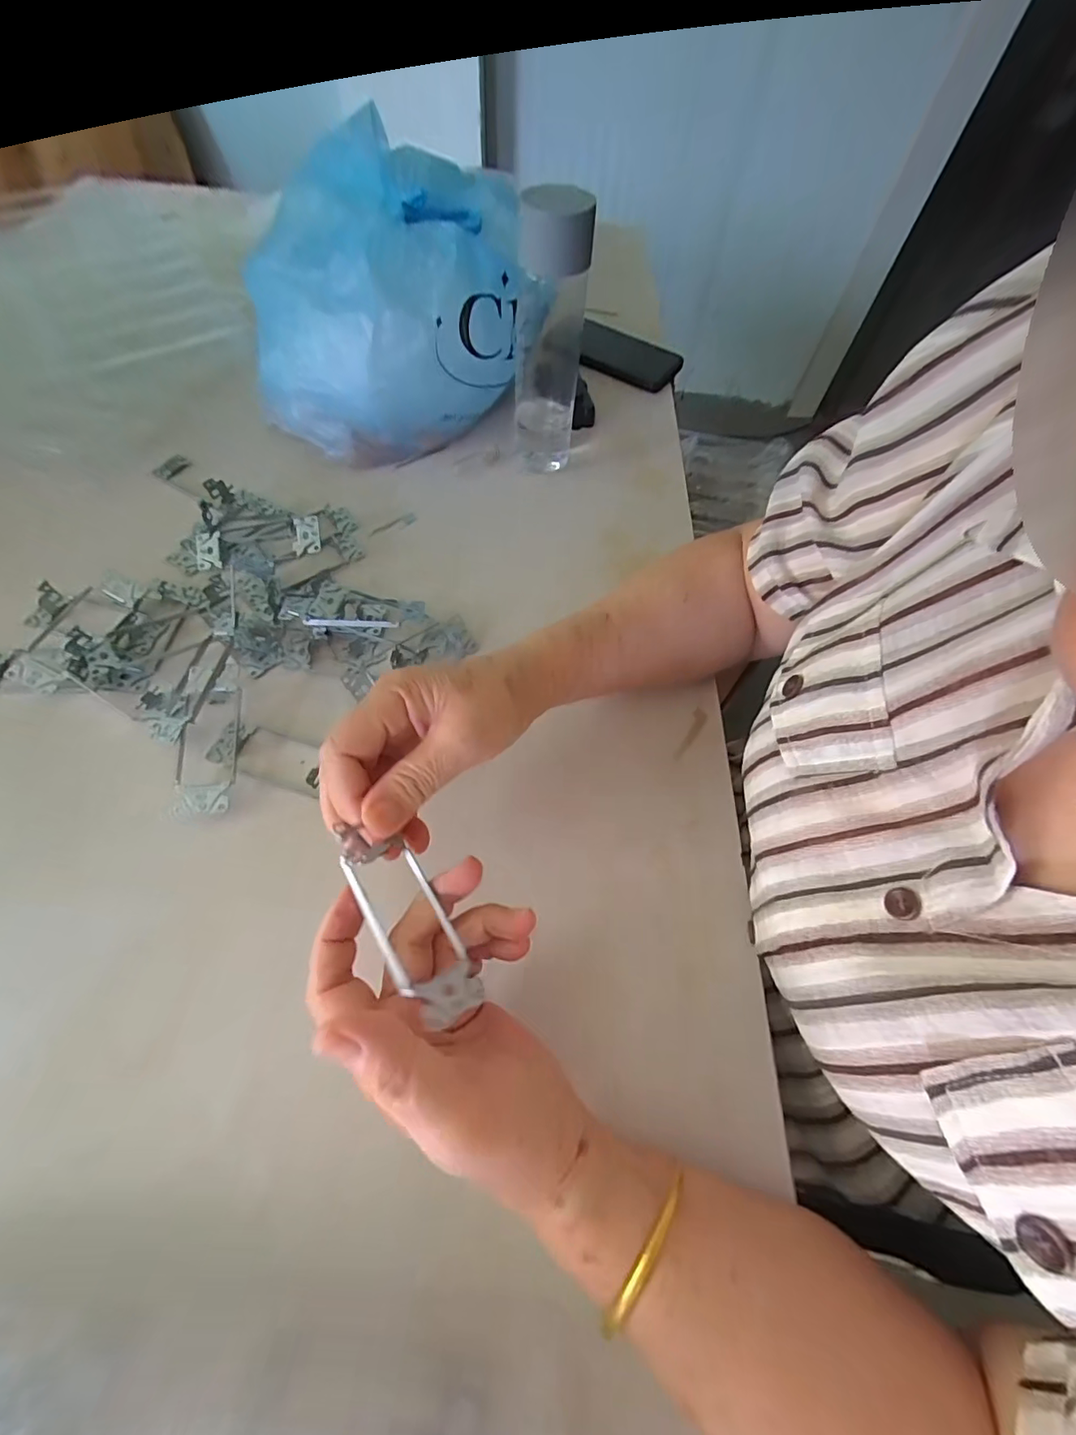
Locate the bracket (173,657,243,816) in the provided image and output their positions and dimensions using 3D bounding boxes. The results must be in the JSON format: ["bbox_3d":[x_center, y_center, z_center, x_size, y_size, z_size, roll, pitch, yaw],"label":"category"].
[{"bbox_3d":[-0.228,0.014,0.356,0.035,0.026,0.108,-4,61,-6],"label":"bracket"}]

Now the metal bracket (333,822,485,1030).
[{"bbox_3d":[-0.061,0.092,0.241,0.099,0.012,0.041,47,27,25],"label":"metal bracket"}]

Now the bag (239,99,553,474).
[{"bbox_3d":[-0.147,-0.411,0.514,0.261,0.159,0.266,-9,62,-9],"label":"bag"}]

